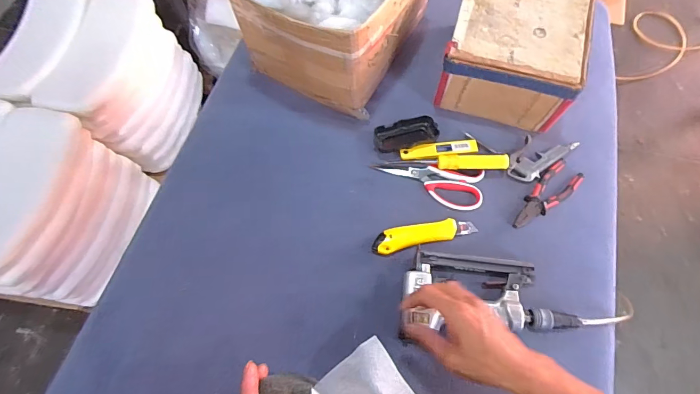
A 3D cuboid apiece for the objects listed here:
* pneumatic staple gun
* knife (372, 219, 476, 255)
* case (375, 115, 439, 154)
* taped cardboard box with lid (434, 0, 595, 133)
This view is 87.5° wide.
[{"bbox_3d":[0.200,0.150,0.523,0.239,0.039,0.133,8,67,5],"label":"pneumatic staple gun"},{"bbox_3d":[0.118,0.059,0.583,0.165,0.015,0.036,-13,67,-4],"label":"knife"},{"bbox_3d":[0.099,-0.112,0.648,0.111,0.020,0.049,-13,67,-4],"label":"case"},{"bbox_3d":[0.284,-0.259,0.643,0.206,0.122,0.215,16,68,9],"label":"taped cardboard box with lid"}]

